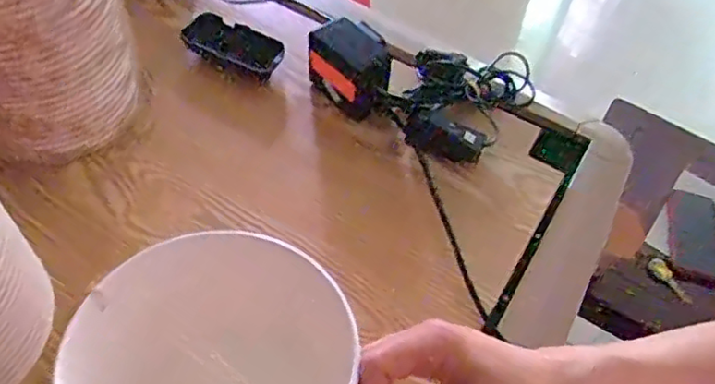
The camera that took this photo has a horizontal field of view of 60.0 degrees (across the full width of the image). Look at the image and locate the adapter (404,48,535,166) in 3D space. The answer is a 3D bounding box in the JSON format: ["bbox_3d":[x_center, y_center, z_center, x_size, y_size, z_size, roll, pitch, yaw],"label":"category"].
[{"bbox_3d":[0.116,-0.111,0.649,0.110,0.049,0.192,32,58,17],"label":"adapter"}]

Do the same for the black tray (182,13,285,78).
[{"bbox_3d":[-0.131,-0.158,0.670,0.113,0.026,0.051,23,56,11],"label":"black tray"}]

